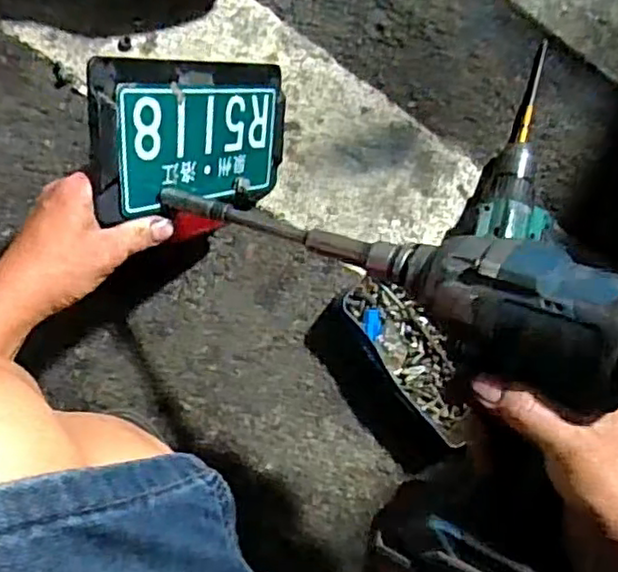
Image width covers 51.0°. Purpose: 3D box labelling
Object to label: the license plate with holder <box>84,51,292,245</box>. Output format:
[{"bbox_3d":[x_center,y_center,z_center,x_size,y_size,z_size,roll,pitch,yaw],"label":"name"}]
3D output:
[{"bbox_3d":[-0.085,-0.106,0.506,0.191,0.018,0.128,-20,120,-49],"label":"license plate with holder"}]

